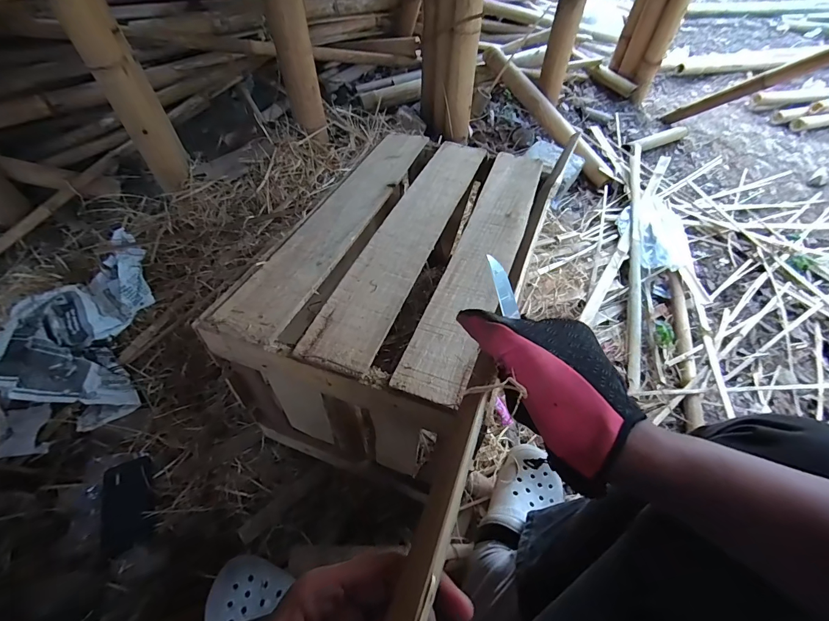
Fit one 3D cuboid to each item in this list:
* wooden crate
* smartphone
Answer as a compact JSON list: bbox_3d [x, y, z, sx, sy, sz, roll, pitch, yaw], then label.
[{"bbox_3d":[-0.014,-0.054,0.709,0.365,0.303,0.605,15,53,10],"label":"wooden crate"},{"bbox_3d":[-0.528,0.354,0.702,0.081,0.009,0.167,-20,49,-22],"label":"smartphone"}]

